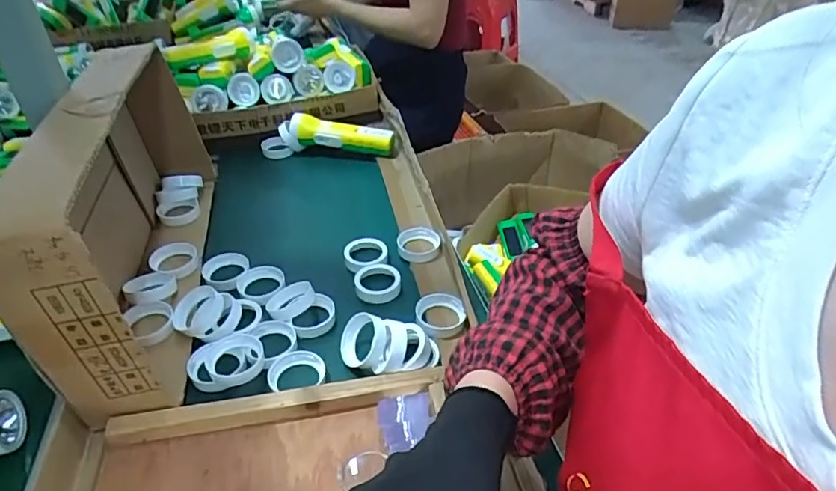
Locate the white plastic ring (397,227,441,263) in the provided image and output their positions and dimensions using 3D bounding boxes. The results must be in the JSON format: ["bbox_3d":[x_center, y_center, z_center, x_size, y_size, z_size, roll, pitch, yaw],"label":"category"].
[{"bbox_3d":[0.001,-0.003,0.671,0.054,0.020,0.053,-1,38,1],"label":"white plastic ring"}]

